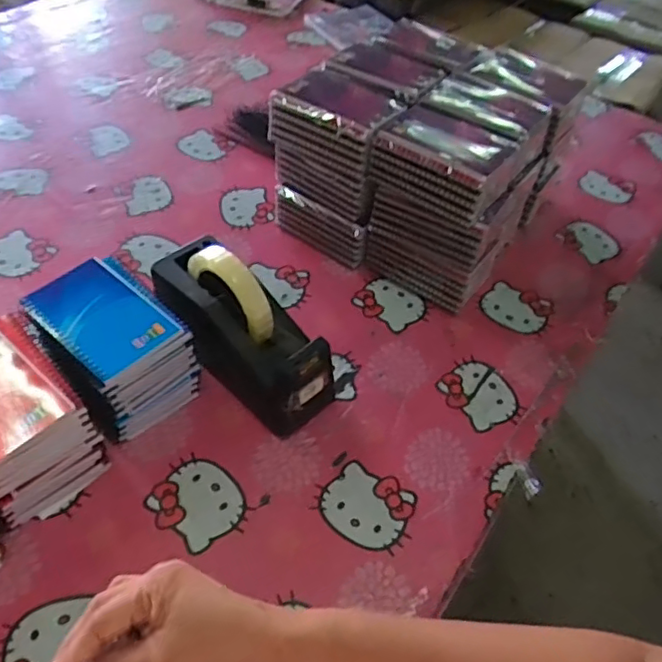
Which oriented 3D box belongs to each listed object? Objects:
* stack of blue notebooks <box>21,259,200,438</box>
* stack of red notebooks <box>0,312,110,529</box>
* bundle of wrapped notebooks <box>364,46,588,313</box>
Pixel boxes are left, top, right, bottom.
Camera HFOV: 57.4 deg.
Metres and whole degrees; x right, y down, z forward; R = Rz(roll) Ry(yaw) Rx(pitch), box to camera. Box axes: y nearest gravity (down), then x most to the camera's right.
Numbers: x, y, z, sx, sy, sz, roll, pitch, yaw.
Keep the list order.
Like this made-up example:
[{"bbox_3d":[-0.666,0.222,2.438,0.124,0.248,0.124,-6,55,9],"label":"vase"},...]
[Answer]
[{"bbox_3d":[-0.210,0.018,0.583,0.111,0.107,0.136,-32,60,-29],"label":"stack of blue notebooks"},{"bbox_3d":[-0.276,0.077,0.523,0.100,0.107,0.132,-34,61,-30],"label":"stack of red notebooks"},{"bbox_3d":[0.169,-0.199,0.735,0.150,0.182,0.270,30,53,19],"label":"bundle of wrapped notebooks"}]

